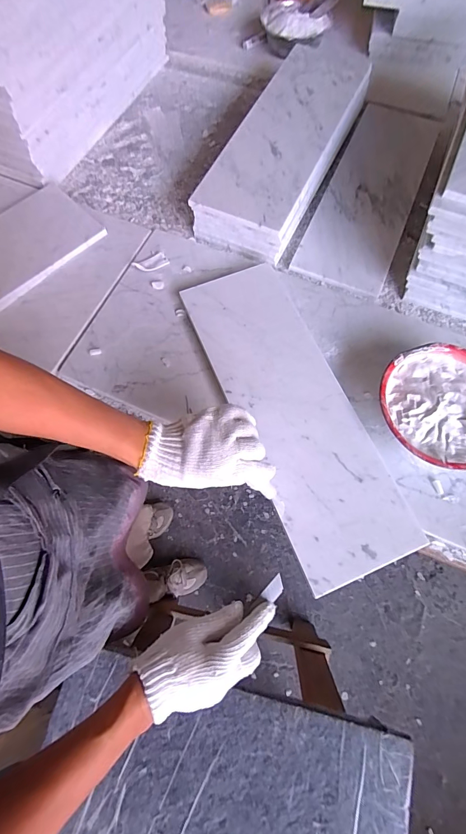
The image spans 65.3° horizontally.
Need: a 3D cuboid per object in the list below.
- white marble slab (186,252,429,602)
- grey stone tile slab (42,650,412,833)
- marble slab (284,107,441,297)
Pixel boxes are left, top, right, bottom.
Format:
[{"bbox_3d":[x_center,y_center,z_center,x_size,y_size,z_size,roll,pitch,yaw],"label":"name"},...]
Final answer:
[{"bbox_3d":[0.076,-0.020,0.500,0.152,0.011,0.452,-21,70,-8],"label":"white marble slab"},{"bbox_3d":[-0.016,0.524,0.498,0.498,0.012,0.244,14,71,3],"label":"grey stone tile slab"},{"bbox_3d":[0.258,-0.425,0.671,0.153,0.019,0.472,22,72,9],"label":"marble slab"}]

